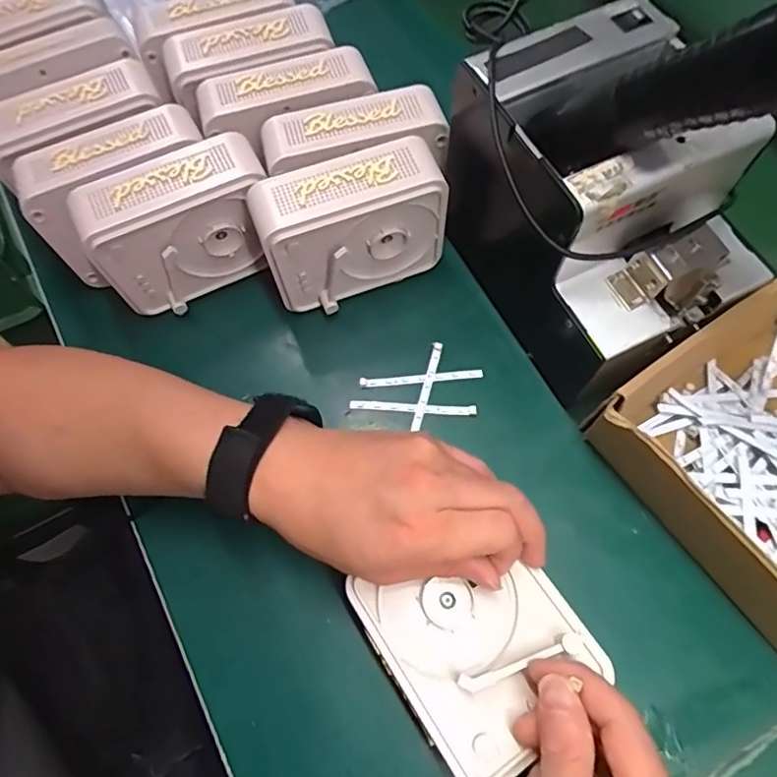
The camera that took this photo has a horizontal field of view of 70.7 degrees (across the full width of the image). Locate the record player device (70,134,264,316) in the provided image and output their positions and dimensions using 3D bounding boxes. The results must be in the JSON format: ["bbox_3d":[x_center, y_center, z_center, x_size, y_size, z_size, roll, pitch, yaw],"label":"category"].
[{"bbox_3d":[-0.143,-0.110,0.390,0.121,0.096,0.051,-24,68,-11],"label":"record player device"}]

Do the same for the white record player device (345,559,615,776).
[{"bbox_3d":[0.048,0.131,0.286,0.097,0.022,0.110,-30,69,-14],"label":"white record player device"}]

